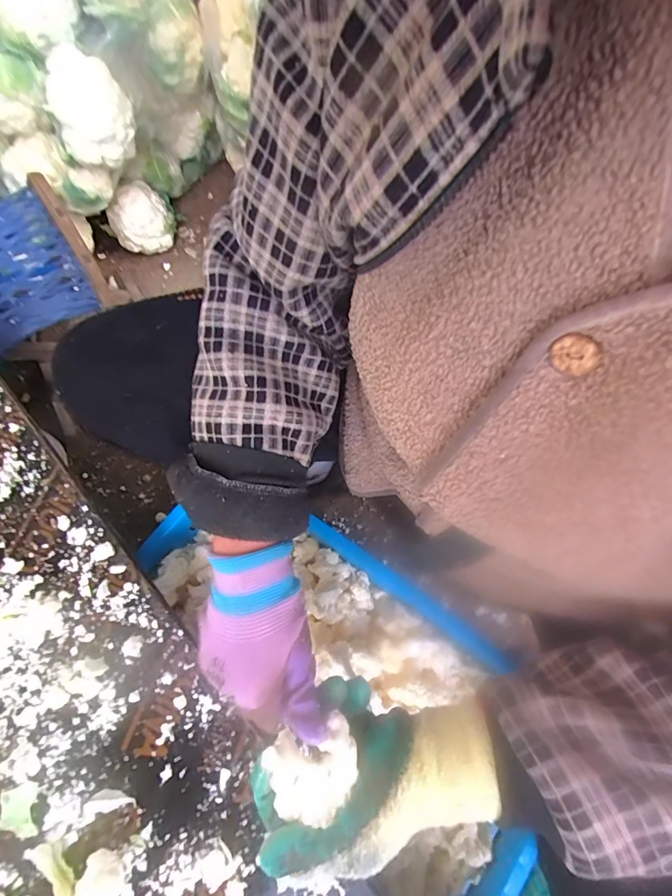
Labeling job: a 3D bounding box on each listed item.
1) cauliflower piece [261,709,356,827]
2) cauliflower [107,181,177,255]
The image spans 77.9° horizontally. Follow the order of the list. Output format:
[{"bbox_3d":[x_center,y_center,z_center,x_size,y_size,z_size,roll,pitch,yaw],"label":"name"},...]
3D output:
[{"bbox_3d":[-0.017,0.217,0.282,0.060,0.032,0.045,-19,72,-4],"label":"cauliflower piece"},{"bbox_3d":[-0.445,-0.525,0.966,0.141,0.128,0.098,-27,73,-7],"label":"cauliflower"}]

